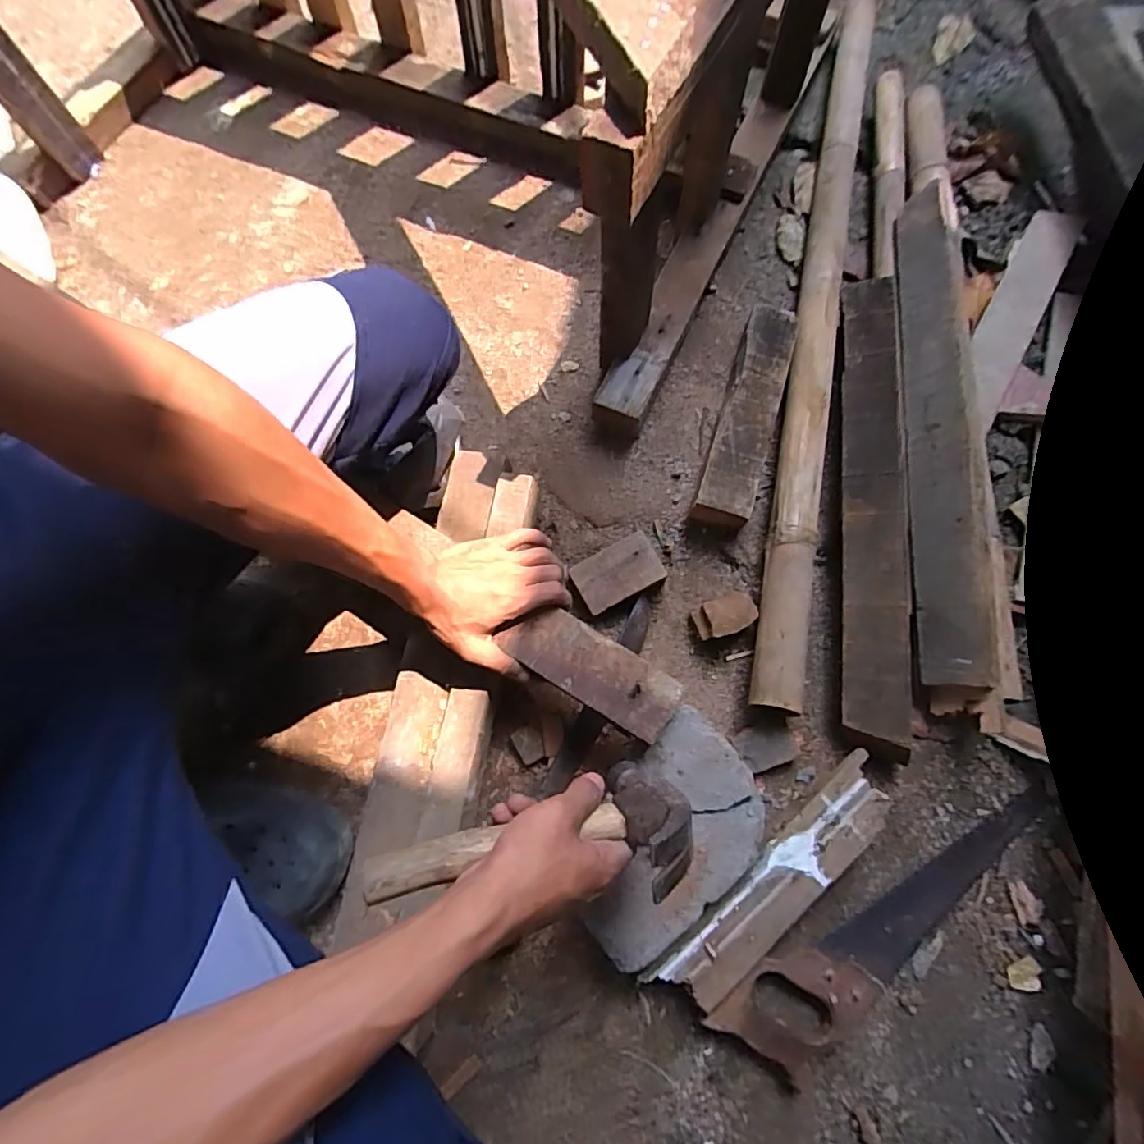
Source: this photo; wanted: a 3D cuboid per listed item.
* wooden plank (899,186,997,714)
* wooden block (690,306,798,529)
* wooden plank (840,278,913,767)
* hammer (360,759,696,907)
[{"bbox_3d":[0.410,-0.172,0.615,0.061,0.042,0.630,6,74,4],"label":"wooden plank"},{"bbox_3d":[0.206,-0.188,0.661,0.065,0.047,0.283,17,75,7],"label":"wooden block"},{"bbox_3d":[0.321,-0.088,0.596,0.058,0.025,0.540,5,74,3],"label":"wooden plank"},{"bbox_3d":[-0.026,0.177,0.369,0.209,0.108,0.064,-3,73,-16],"label":"hammer"}]

